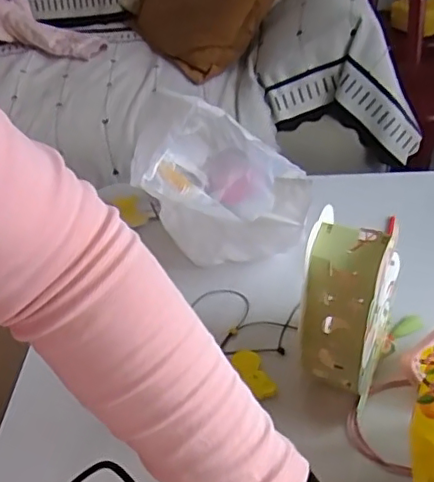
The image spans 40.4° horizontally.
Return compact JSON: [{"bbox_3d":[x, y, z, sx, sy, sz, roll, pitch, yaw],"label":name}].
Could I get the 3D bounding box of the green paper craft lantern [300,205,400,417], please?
[{"bbox_3d":[0.122,0.075,0.555,0.079,0.195,0.090,11,43,19],"label":"green paper craft lantern"}]

